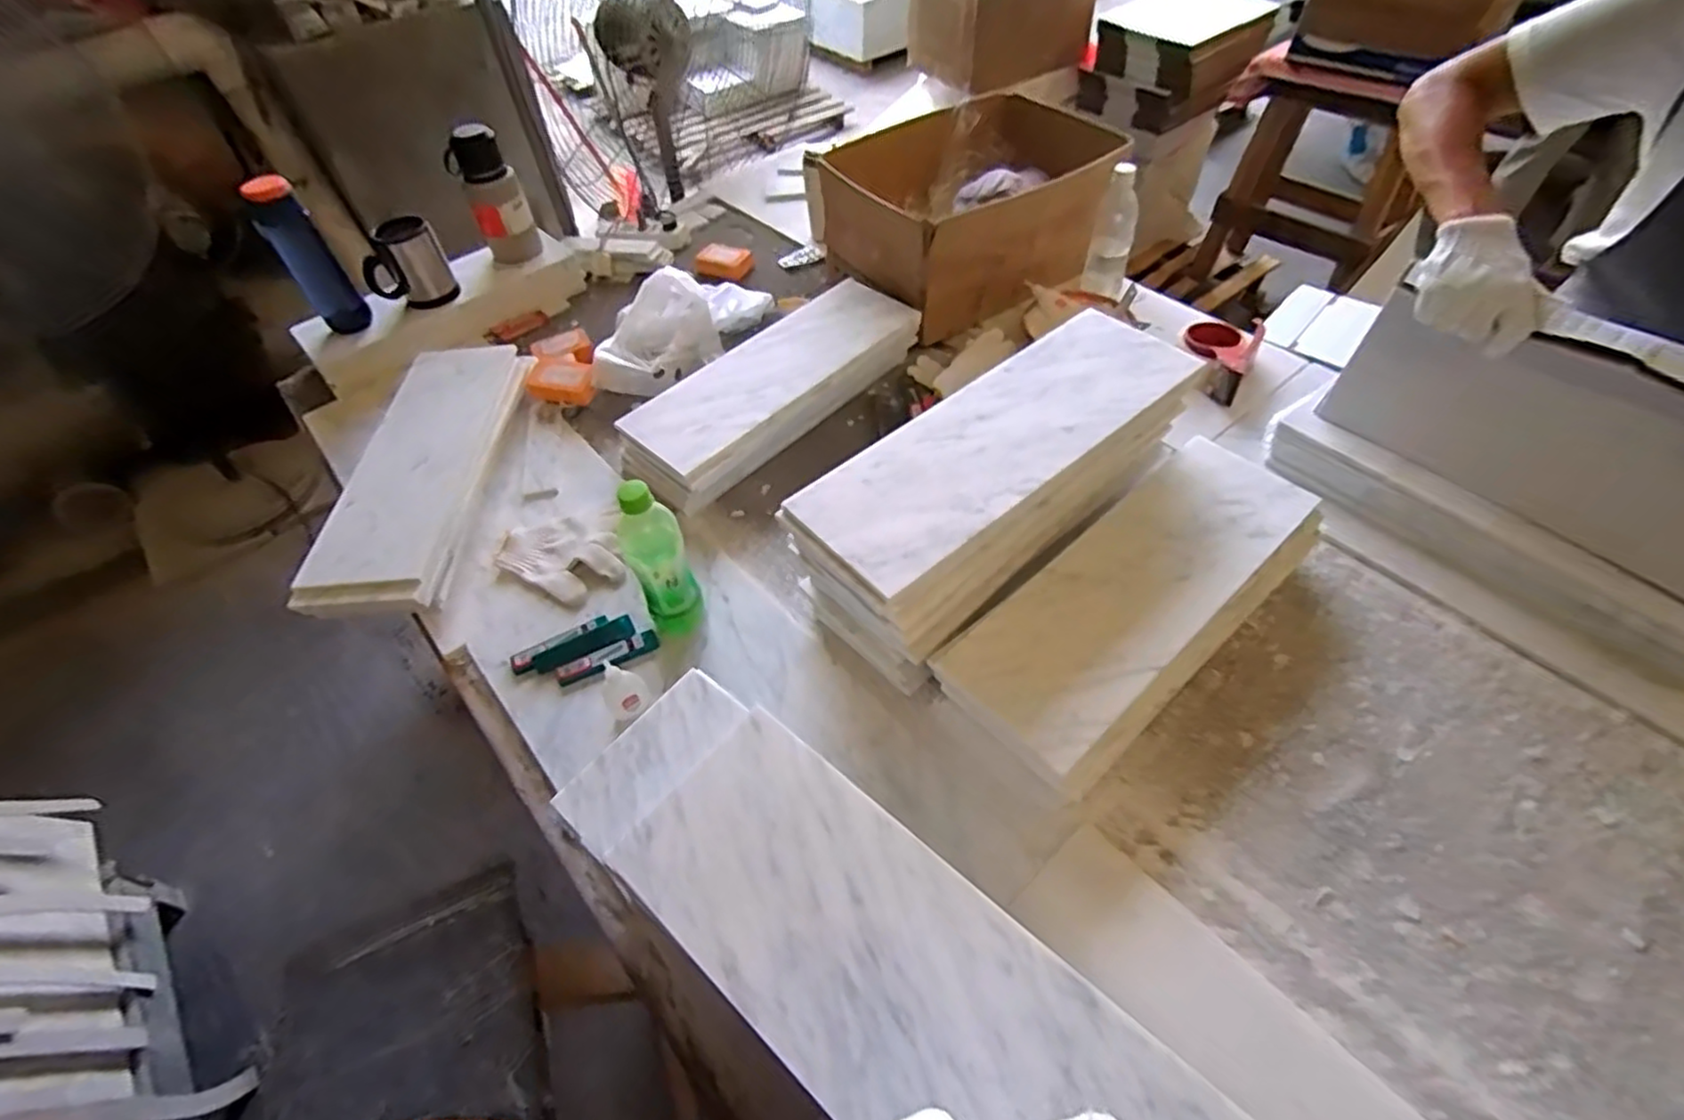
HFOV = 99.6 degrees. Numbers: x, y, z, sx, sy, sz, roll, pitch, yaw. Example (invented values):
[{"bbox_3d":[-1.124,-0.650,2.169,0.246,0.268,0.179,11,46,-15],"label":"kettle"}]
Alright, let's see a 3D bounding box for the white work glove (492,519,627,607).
[{"bbox_3d":[-0.347,-0.004,0.894,0.155,0.024,0.099,23,58,19],"label":"white work glove"}]

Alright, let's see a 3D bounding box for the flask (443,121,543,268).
[{"bbox_3d":[-0.590,-0.615,1.204,0.091,0.218,0.068,-28,57,-17],"label":"flask"}]

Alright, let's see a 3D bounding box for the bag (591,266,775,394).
[{"bbox_3d":[-0.263,-0.379,1.133,0.159,0.084,0.320,19,57,16],"label":"bag"}]

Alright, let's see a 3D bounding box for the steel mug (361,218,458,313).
[{"bbox_3d":[-0.708,-0.481,1.162,0.124,0.109,0.092,-20,55,-12],"label":"steel mug"}]

